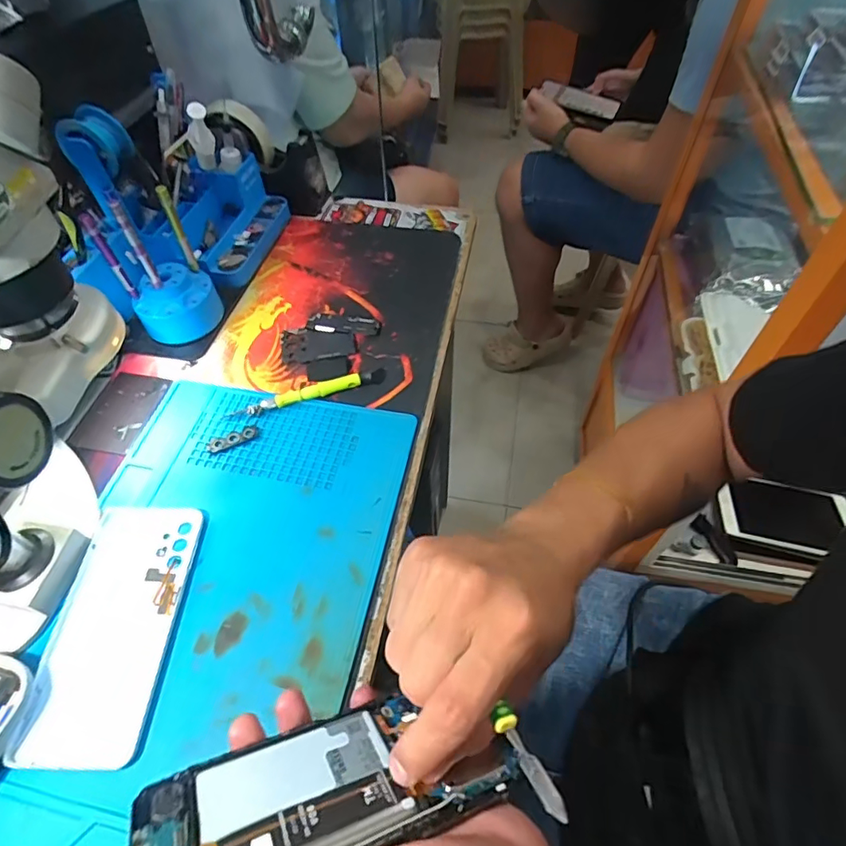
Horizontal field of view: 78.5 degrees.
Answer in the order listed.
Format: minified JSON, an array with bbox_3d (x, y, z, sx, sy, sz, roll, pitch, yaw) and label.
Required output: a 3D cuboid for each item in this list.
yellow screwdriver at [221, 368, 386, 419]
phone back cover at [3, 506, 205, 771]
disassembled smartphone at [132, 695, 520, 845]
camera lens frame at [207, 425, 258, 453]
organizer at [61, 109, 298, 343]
[{"bbox_3d":[-0.103,-0.028,0.460,0.143,0.014,0.019,-17,56,-12],"label":"yellow screwdriver"},{"bbox_3d":[-0.206,0.133,0.349,0.076,0.006,0.164,1,54,1],"label":"phone back cover"},{"bbox_3d":[-0.043,0.156,0.223,0.145,0.006,0.071,-8,14,-26],"label":"disassembled smartphone"},{"bbox_3d":[-0.160,0.013,0.435,0.042,0.004,0.013,-23,57,-16],"label":"camera lens frame"},{"bbox_3d":[-0.247,-0.216,0.518,0.135,0.148,0.236,13,55,10],"label":"organizer"}]

